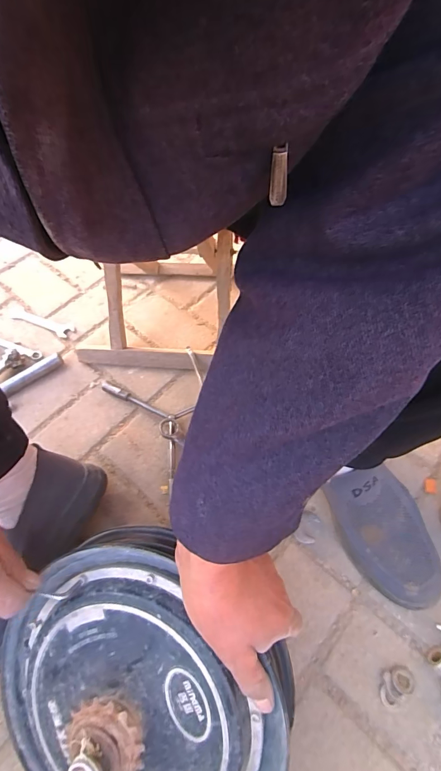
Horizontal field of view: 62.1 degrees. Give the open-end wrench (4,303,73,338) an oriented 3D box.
[{"bbox_3d":[-0.357,-0.128,0.723,0.160,0.007,0.033,20,60,15],"label":"open-end wrench"}]

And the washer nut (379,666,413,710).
[{"bbox_3d":[0.187,0.321,0.394,0.042,0.008,0.025,-29,60,-15],"label":"washer nut"}]

